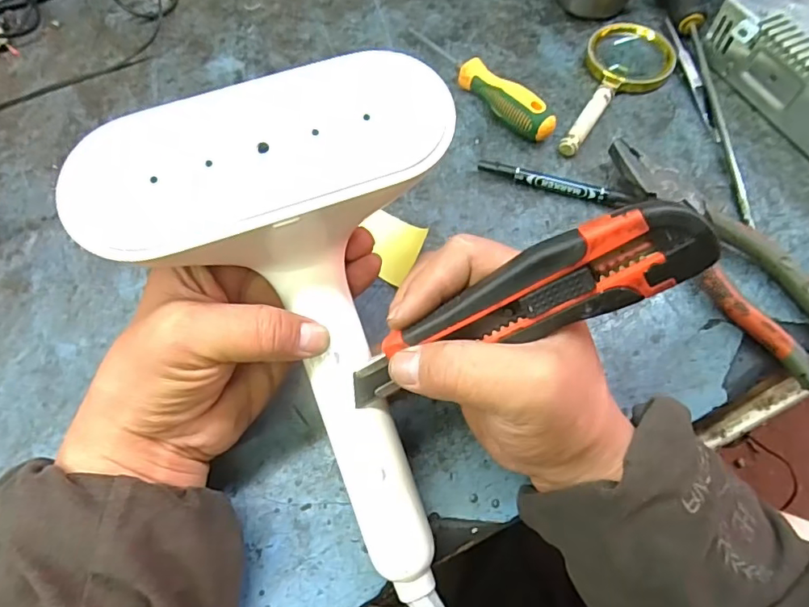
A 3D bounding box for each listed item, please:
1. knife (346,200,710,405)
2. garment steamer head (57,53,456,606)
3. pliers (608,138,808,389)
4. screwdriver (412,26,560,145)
[{"bbox_3d":[0.046,-0.001,0.238,0.163,0.020,0.037,-25,107,17],"label":"knife"},{"bbox_3d":[-0.047,0.041,0.255,0.180,0.061,0.298,-4,101,-11],"label":"garment steamer head"},{"bbox_3d":[0.205,-0.036,0.354,0.062,0.025,0.193,-36,69,-15],"label":"pliers"},{"bbox_3d":[0.058,-0.165,0.413,0.023,0.031,0.134,-38,70,-15],"label":"screwdriver"}]

